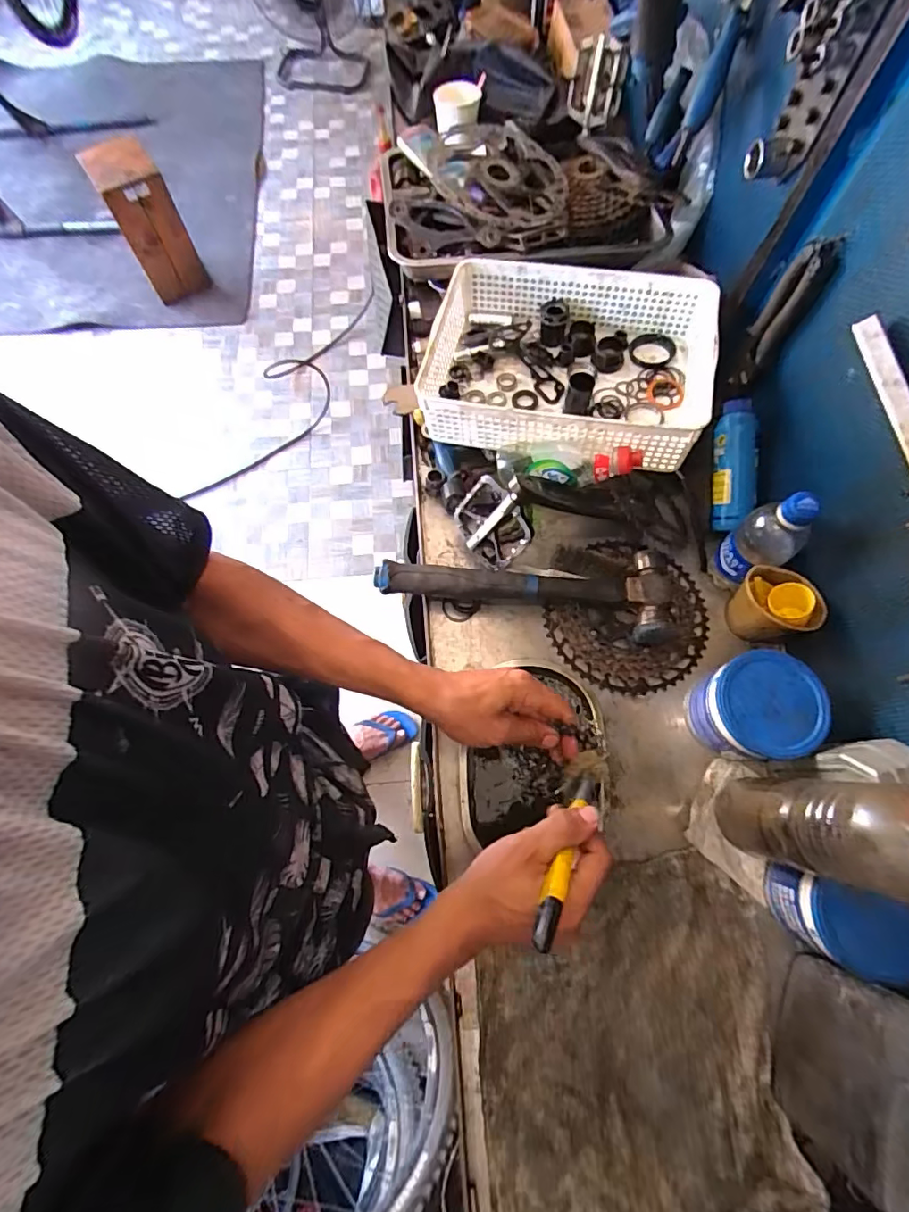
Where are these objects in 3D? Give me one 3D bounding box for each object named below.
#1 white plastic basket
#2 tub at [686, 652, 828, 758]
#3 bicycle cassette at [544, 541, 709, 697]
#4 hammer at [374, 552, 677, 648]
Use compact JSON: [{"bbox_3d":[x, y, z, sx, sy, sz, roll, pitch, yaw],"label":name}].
[{"bbox_3d":[0.141,-0.298,0.660,0.346,0.094,0.253,13,70,5],"label":"white plastic basket"},{"bbox_3d":[0.310,0.107,0.547,0.101,0.089,0.097,0,70,0],"label":"tub"},{"bbox_3d":[0.211,0.006,0.624,0.179,0.043,0.192,0,70,0],"label":"bicycle cassette"},{"bbox_3d":[0.089,-0.008,0.617,0.354,0.045,0.111,-2,70,-1],"label":"hammer"}]

